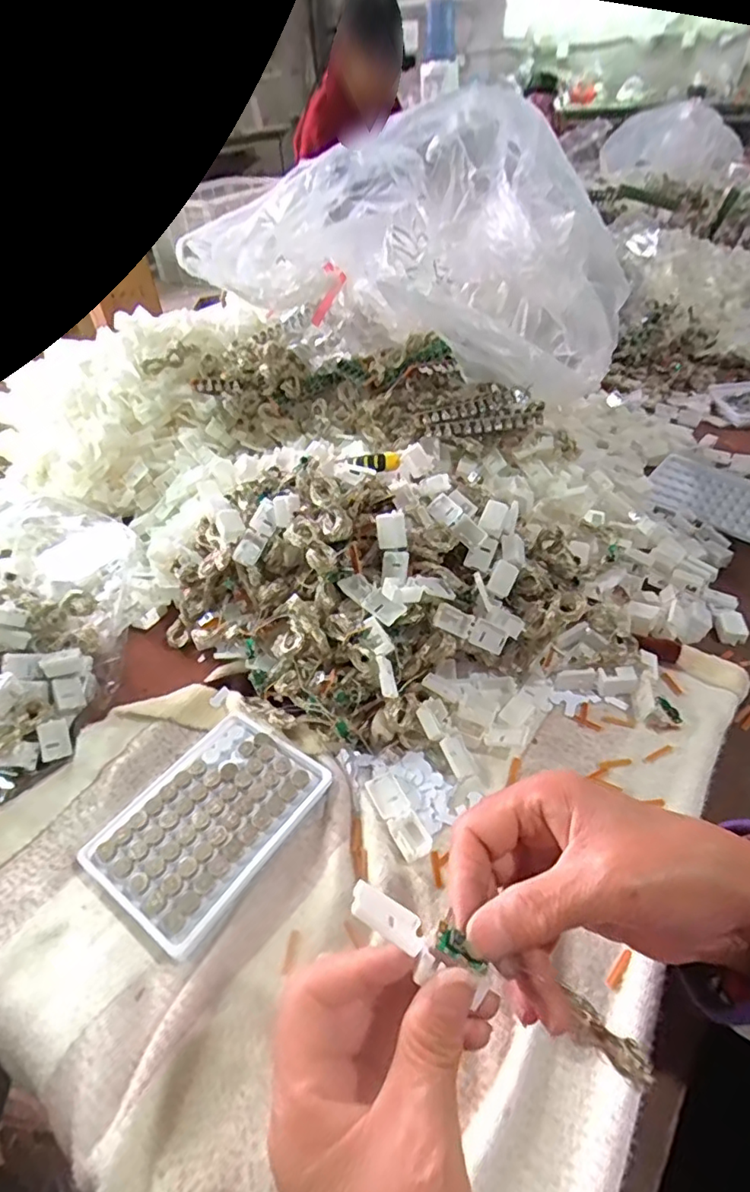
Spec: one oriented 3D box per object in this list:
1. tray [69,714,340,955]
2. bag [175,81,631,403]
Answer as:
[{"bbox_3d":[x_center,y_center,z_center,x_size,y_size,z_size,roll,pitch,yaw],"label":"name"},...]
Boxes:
[{"bbox_3d":[-0.103,0.135,0.361,0.093,0.012,0.128,25,51,28],"label":"tray"},{"bbox_3d":[0.044,-0.323,0.583,0.341,0.241,0.277,-33,49,-26],"label":"bag"}]

